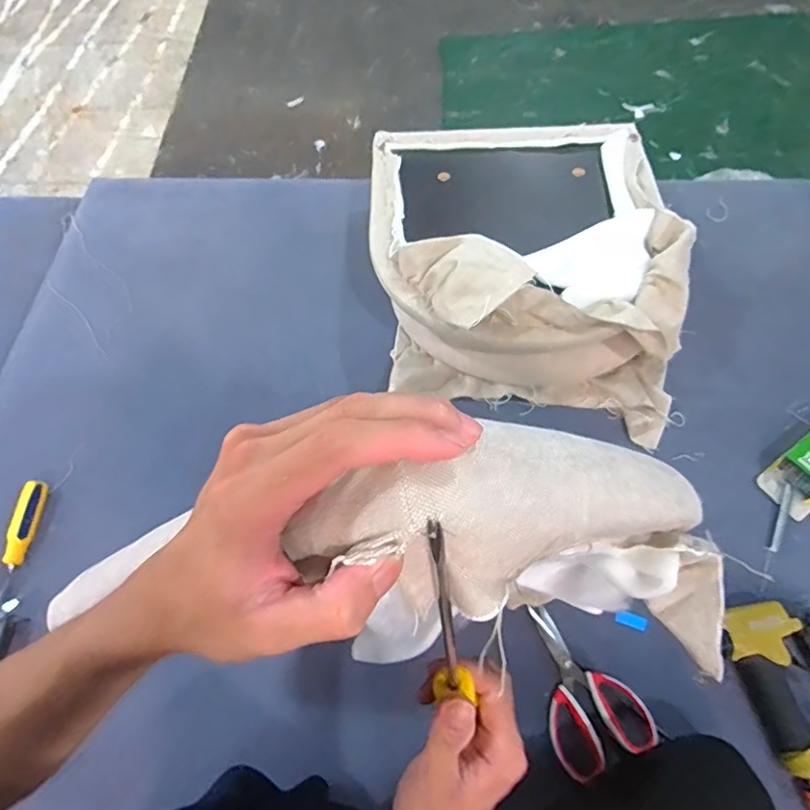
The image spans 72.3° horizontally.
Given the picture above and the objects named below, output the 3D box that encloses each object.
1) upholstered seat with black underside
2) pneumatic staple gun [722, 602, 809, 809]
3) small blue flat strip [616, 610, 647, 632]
[{"bbox_3d":[0.179,-0.238,0.863,0.458,0.210,0.522,-1,60,1],"label":"upholstered seat with black underside"},{"bbox_3d":[0.456,0.345,0.614,0.121,0.043,0.248,-17,61,-8],"label":"pneumatic staple gun"},{"bbox_3d":[0.284,0.271,0.695,0.036,0.012,0.016,12,60,25],"label":"small blue flat strip"}]

